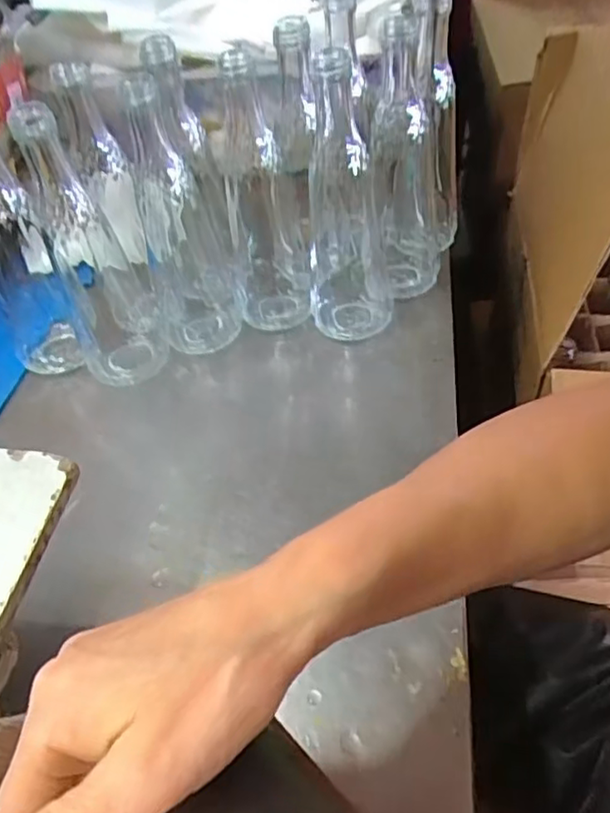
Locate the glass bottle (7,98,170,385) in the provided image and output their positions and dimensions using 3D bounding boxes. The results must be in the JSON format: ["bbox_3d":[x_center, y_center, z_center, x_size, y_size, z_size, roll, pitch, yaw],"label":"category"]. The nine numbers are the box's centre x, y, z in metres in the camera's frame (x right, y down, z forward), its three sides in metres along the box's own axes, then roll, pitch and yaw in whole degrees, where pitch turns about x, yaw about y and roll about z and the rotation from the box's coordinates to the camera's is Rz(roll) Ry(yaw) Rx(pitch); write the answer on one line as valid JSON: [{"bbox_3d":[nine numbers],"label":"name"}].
[{"bbox_3d":[-0.157,-0.115,0.468,0.063,0.209,0.051,-15,48,-13],"label":"glass bottle"}]

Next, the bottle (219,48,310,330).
[{"bbox_3d":[-0.034,-0.163,0.502,0.064,0.204,0.075,-1,47,0],"label":"bottle"}]

